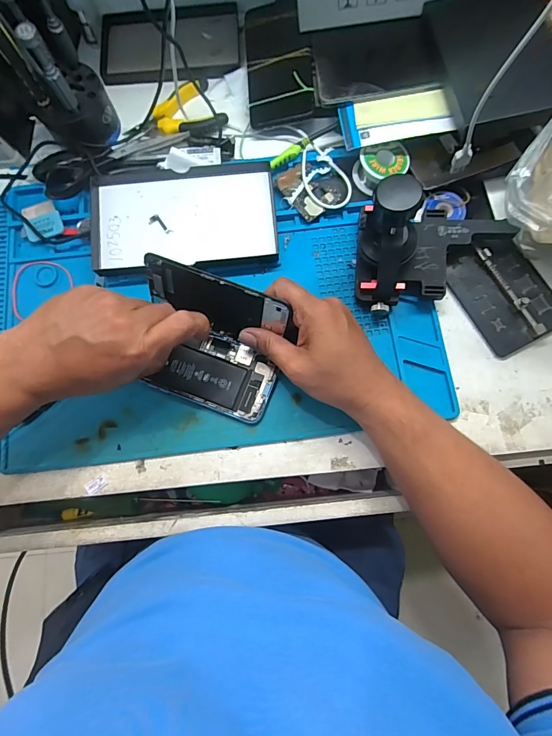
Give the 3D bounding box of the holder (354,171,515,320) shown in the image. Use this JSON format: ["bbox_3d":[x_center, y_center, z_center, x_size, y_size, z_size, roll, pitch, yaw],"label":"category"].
[{"bbox_3d":[0.158,-0.123,0.350,0.166,0.111,0.085,-18,80,-3],"label":"holder"}]

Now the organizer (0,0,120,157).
[{"bbox_3d":[-0.224,-0.296,0.379,0.078,0.136,0.094,-30,80,-5],"label":"organizer"}]

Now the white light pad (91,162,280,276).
[{"bbox_3d":[-0.098,-0.163,0.408,0.192,0.022,0.118,-4,80,-1],"label":"white light pad"}]

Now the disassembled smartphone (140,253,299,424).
[{"bbox_3d":[-0.067,-0.023,0.353,0.147,0.064,0.110,23,81,4],"label":"disassembled smartphone"}]

